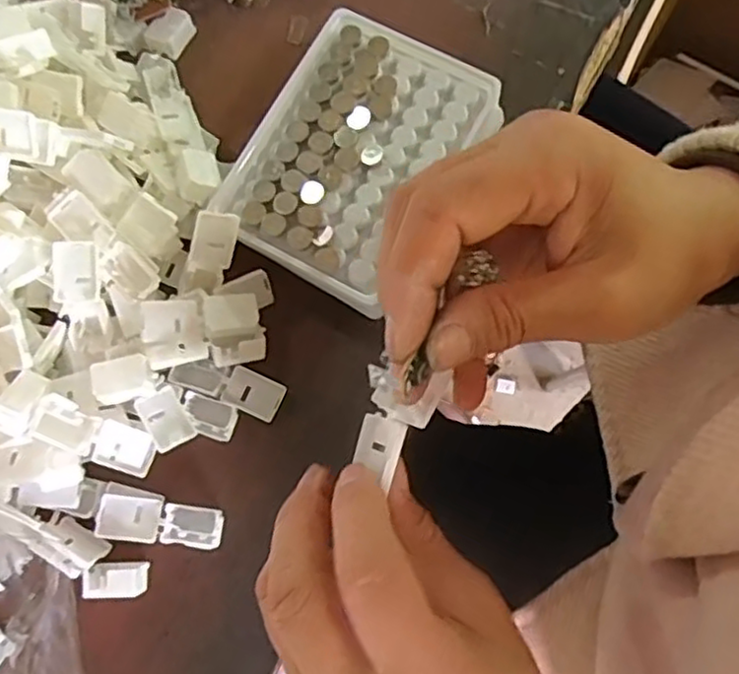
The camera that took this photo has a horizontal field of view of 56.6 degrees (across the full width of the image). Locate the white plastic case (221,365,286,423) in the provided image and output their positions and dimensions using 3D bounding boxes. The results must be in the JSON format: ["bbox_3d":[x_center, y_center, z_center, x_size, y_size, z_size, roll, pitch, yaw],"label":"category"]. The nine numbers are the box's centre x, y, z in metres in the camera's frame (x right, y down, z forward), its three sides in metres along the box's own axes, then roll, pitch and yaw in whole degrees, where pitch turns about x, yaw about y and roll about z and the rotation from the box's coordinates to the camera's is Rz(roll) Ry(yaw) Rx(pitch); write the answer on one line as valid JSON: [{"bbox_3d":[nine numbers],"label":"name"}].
[{"bbox_3d":[-0.056,0.028,0.334,0.026,0.007,0.020,24,80,6],"label":"white plastic case"}]

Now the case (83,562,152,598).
[{"bbox_3d":[-0.115,0.110,0.313,0.026,0.015,0.014,1,79,2],"label":"case"}]

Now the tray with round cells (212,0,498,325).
[{"bbox_3d":[-0.006,-0.088,0.345,0.100,0.036,0.131,31,81,7],"label":"tray with round cells"}]

